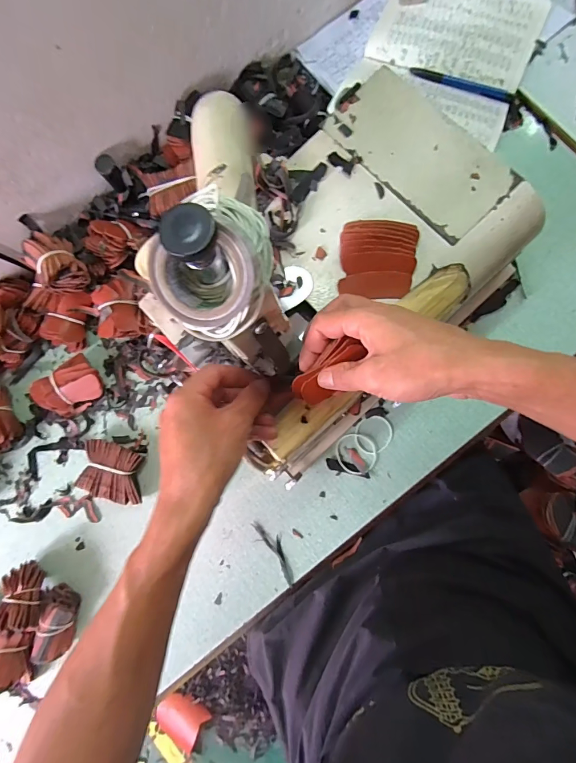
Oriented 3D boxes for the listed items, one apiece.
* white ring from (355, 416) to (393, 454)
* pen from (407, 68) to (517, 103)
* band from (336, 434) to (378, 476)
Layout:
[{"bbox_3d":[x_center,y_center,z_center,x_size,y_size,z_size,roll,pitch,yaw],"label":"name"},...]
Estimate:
[{"bbox_3d":[0.110,0.068,0.498,0.048,0.004,0.048,0,85,3],"label":"white ring"},{"bbox_3d":[0.230,-0.390,0.515,0.138,0.011,0.012,22,87,5],"label":"pen"},{"bbox_3d":[0.085,0.091,0.490,0.051,0.006,0.050,0,85,3],"label":"band"}]

